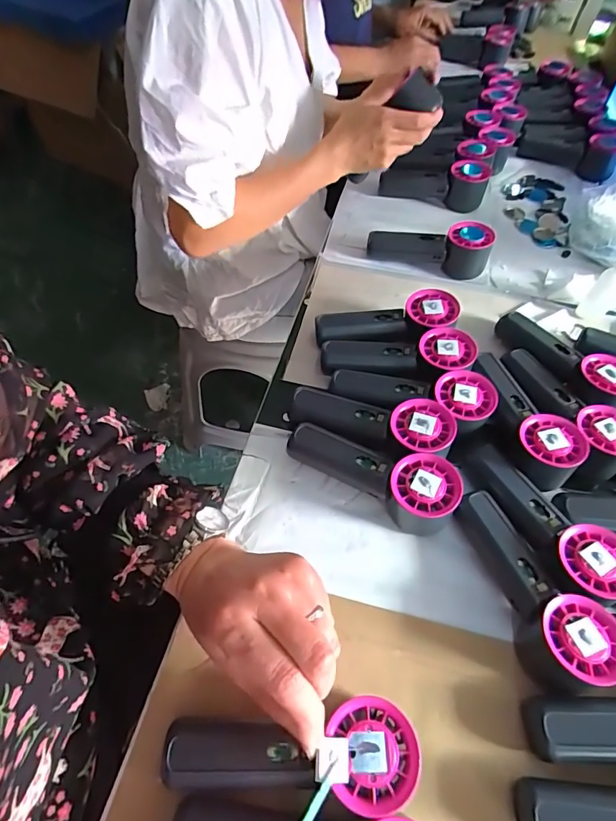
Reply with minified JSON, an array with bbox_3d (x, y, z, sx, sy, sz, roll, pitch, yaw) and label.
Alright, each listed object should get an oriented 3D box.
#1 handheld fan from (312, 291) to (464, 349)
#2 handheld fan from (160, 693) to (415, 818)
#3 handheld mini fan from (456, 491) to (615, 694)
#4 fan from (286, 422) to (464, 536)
[{"bbox_3d":[0.087,-0.092,0.500,0.151,0.057,0.063,-4,56,-6],"label":"handheld fan"},{"bbox_3d":[-0.012,0.215,0.286,0.155,0.057,0.058,5,55,1],"label":"handheld fan"},{"bbox_3d":[0.168,0.136,0.352,0.055,0.051,0.149,-25,60,-18],"label":"handheld mini fan"},{"bbox_3d":[0.058,0.052,0.403,0.152,0.053,0.050,30,59,17],"label":"fan"}]

